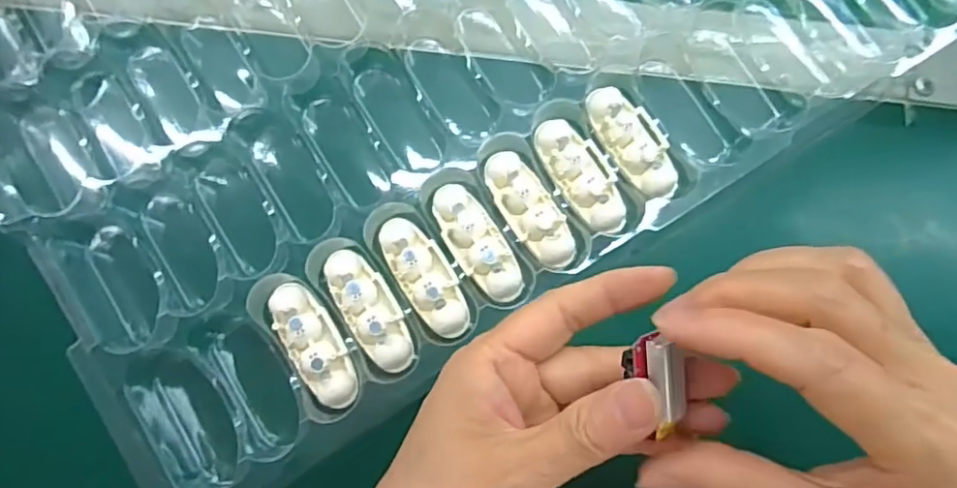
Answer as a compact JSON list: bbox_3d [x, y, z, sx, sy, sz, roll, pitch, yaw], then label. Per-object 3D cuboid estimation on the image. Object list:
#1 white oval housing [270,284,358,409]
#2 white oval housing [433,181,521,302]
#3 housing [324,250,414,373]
[{"bbox_3d":[-0.078,0.048,0.280,0.021,0.012,0.063,-29,83,-3],"label":"white oval housing"},{"bbox_3d":[-0.001,0.000,0.288,0.023,0.011,0.063,-34,84,-4],"label":"white oval housing"},{"bbox_3d":[-0.052,0.031,0.282,0.023,0.011,0.063,-31,84,-3],"label":"housing"}]

